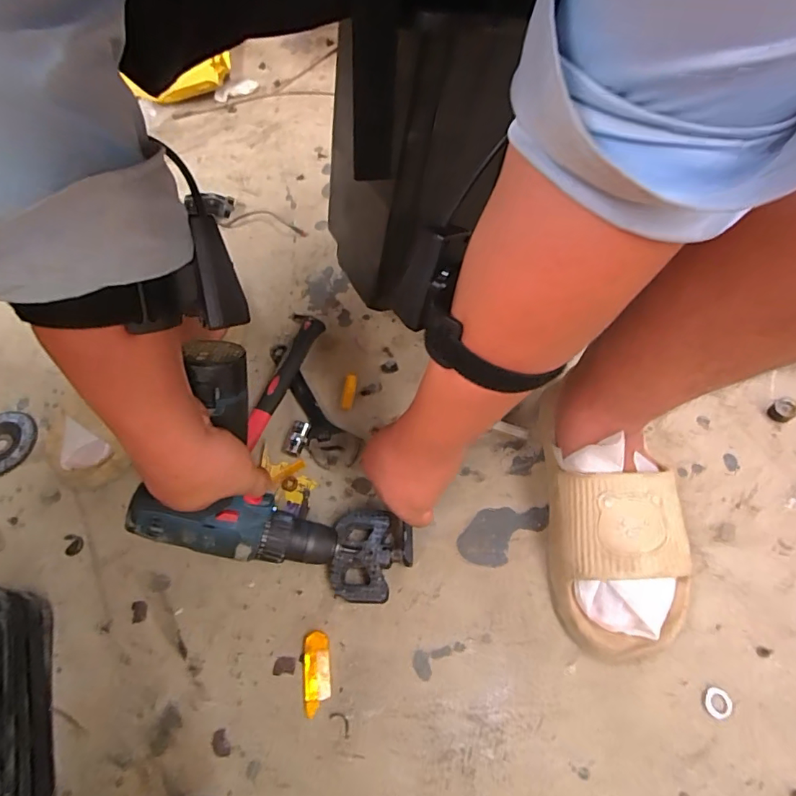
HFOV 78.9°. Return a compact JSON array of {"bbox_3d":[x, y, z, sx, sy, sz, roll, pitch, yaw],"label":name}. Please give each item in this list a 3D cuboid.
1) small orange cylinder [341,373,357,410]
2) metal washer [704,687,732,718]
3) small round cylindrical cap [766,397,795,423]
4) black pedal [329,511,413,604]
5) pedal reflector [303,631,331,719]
[{"bbox_3d":[-0.060,-0.011,0.593,0.014,0.009,0.049,6,59,9],"label":"small orange cylinder"},{"bbox_3d":[0.266,0.253,0.402,0.019,0.004,0.022,2,58,6],"label":"metal washer"},{"bbox_3d":[0.420,0.014,0.528,0.022,0.022,0.023,-2,58,3],"label":"small round cylindrical cap"},{"bbox_3d":[-0.027,0.154,0.475,0.077,0.033,0.085,6,59,9],"label":"black pedal"},{"bbox_3d":[-0.073,0.245,0.434,0.024,0.007,0.064,-8,58,0],"label":"pedal reflector"}]

